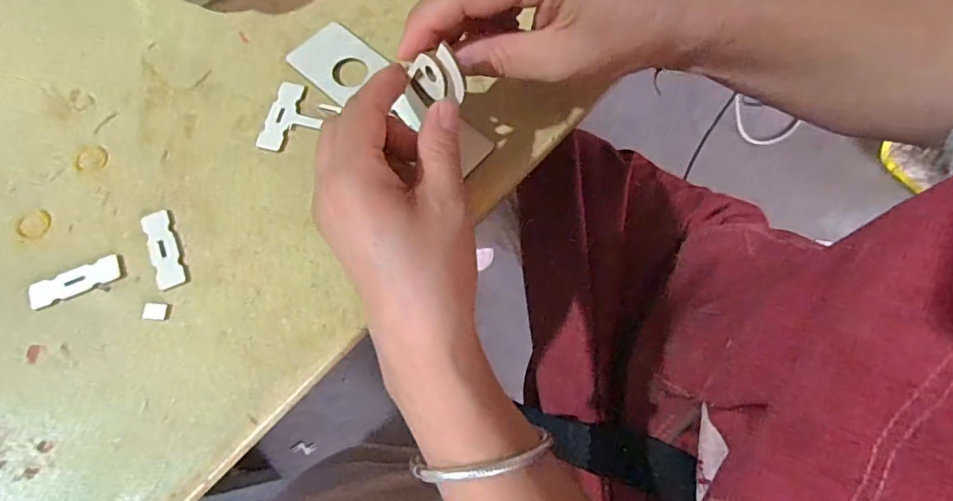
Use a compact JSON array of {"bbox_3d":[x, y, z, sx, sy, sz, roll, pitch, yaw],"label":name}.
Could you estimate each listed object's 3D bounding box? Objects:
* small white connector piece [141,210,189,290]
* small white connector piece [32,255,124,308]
[{"bbox_3d":[-0.182,-0.001,0.320,0.016,0.004,0.049,-23,73,-9],"label":"small white connector piece"},{"bbox_3d":[-0.228,0.017,0.314,0.050,0.004,0.017,-23,73,-9],"label":"small white connector piece"}]

